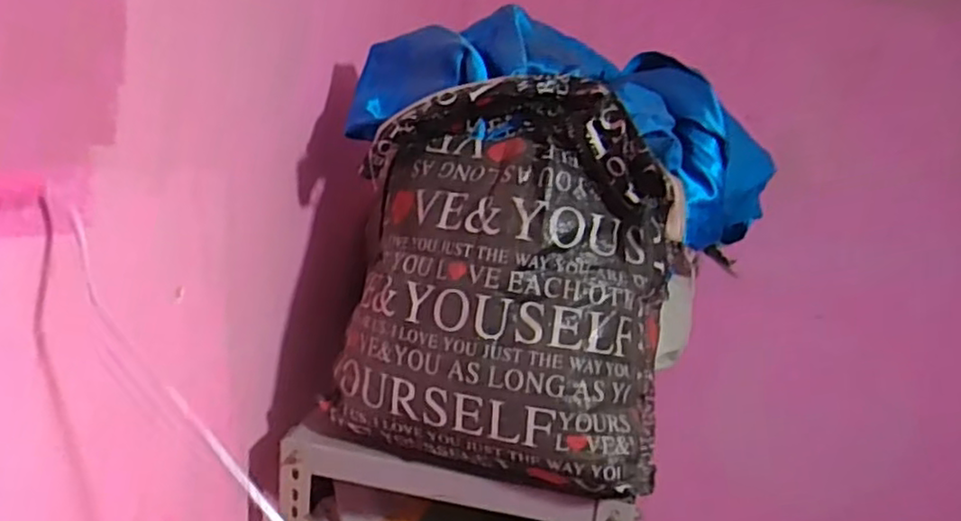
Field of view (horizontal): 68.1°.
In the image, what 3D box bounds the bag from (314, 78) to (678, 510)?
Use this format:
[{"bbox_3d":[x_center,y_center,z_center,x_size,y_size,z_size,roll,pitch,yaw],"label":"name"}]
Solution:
[{"bbox_3d":[0.024,0.012,0.747,0.338,0.376,0.172,8,14,14],"label":"bag"}]

